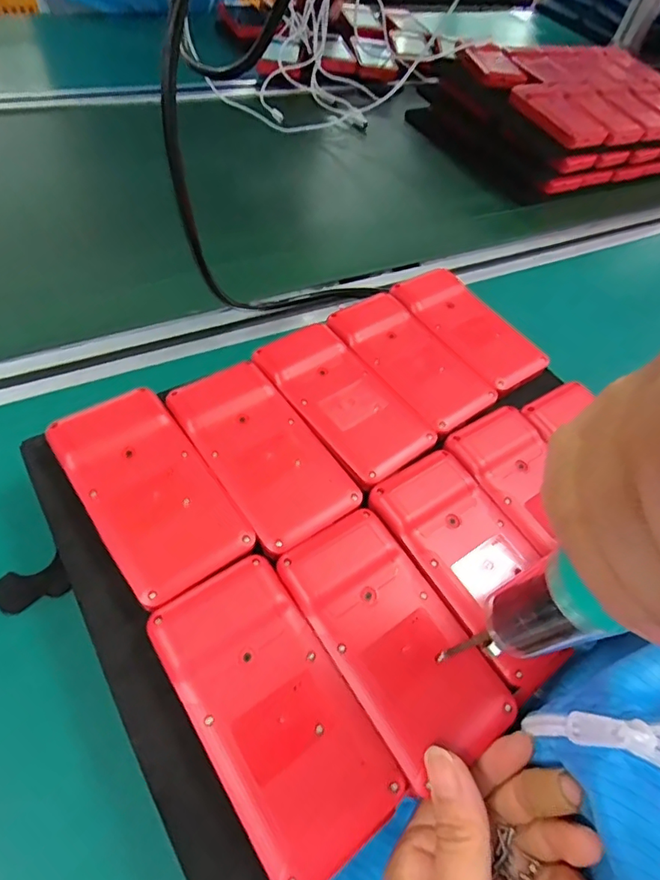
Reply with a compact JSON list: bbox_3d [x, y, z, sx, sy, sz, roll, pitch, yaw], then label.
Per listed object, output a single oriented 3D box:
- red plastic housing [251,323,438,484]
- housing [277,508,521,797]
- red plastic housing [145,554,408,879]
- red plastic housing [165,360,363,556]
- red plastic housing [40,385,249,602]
[{"bbox_3d":[0.009,-0.029,0.313,0.063,0.014,0.113,-30,64,-27],"label":"red plastic housing"},{"bbox_3d":[0.030,0.091,0.238,0.062,0.018,0.115,-28,59,-24],"label":"housing"},{"bbox_3d":[-0.024,0.112,0.213,0.060,0.018,0.117,-28,63,-26],"label":"red plastic housing"},{"bbox_3d":[-0.038,0.003,0.283,0.063,0.014,0.116,-28,63,-26],"label":"red plastic housing"},{"bbox_3d":[-0.095,0.023,0.259,0.062,0.015,0.115,-29,63,-27],"label":"red plastic housing"}]

